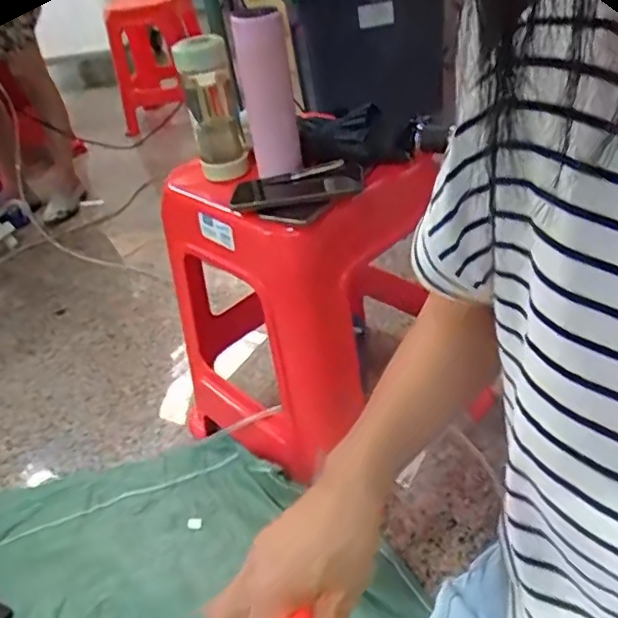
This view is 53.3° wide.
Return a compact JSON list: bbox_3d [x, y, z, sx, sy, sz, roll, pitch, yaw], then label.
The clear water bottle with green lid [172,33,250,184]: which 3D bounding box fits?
[{"bbox_3d":[-0.125,-0.261,0.808,0.064,0.173,0.070,-11,36,0],"label":"clear water bottle with green lid"}]

